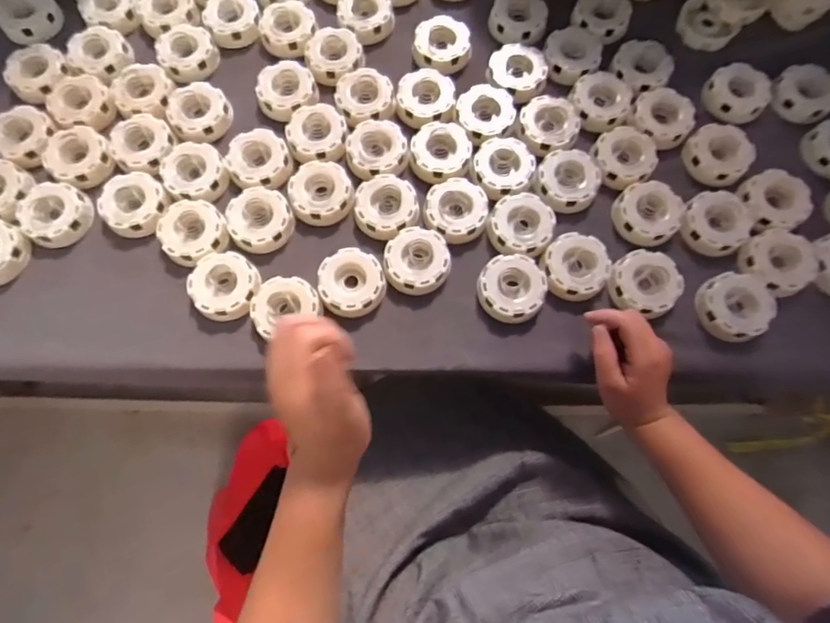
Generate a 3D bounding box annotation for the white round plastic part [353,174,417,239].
[{"bbox_3d":[-0.031,-0.111,0.524,0.065,0.022,0.067,0,72,-1],"label":"white round plastic part"}]

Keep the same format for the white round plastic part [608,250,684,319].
[{"bbox_3d":[0.228,-0.028,0.500,0.062,0.025,0.066,0,72,-1],"label":"white round plastic part"}]

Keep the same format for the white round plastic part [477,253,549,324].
[{"bbox_3d":[0.097,-0.024,0.502,0.064,0.018,0.067,0,72,-1],"label":"white round plastic part"}]

